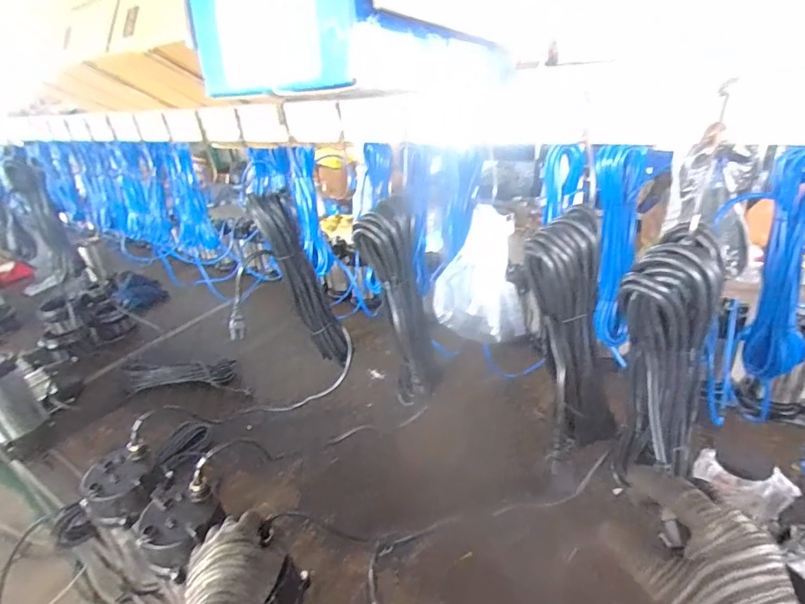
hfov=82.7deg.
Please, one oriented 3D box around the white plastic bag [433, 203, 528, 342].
[{"bbox_3d":[0.099,-0.030,0.588,0.116,0.170,0.058,17,37,36],"label":"white plastic bag"}]

